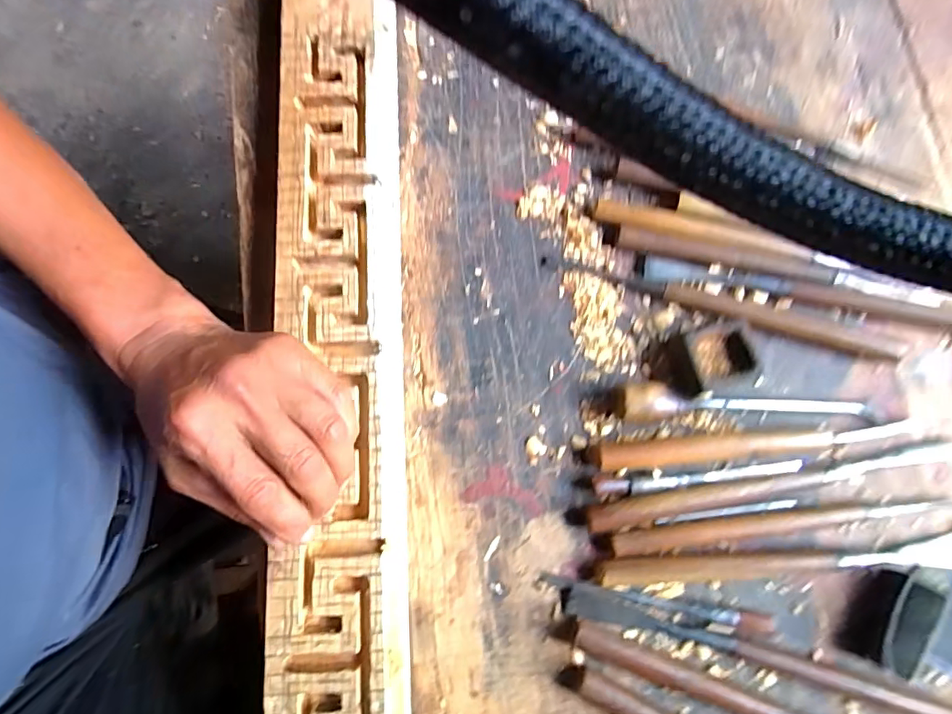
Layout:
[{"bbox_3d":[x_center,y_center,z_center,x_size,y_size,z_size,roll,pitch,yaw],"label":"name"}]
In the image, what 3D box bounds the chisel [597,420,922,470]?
[{"bbox_3d":[0.196,0.061,0.356,0.224,0.014,0.019,-3,79,-1],"label":"chisel"}]

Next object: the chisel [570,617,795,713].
[{"bbox_3d":[0.180,0.223,0.322,0.253,0.014,0.018,22,79,4],"label":"chisel"}]

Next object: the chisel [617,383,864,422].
[{"bbox_3d":[0.185,0.033,0.356,0.172,0.026,0.023,1,79,0],"label":"chisel"}]

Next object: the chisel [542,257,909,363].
[{"bbox_3d":[0.175,-0.039,0.375,0.253,0.016,0.021,15,79,2],"label":"chisel"}]

